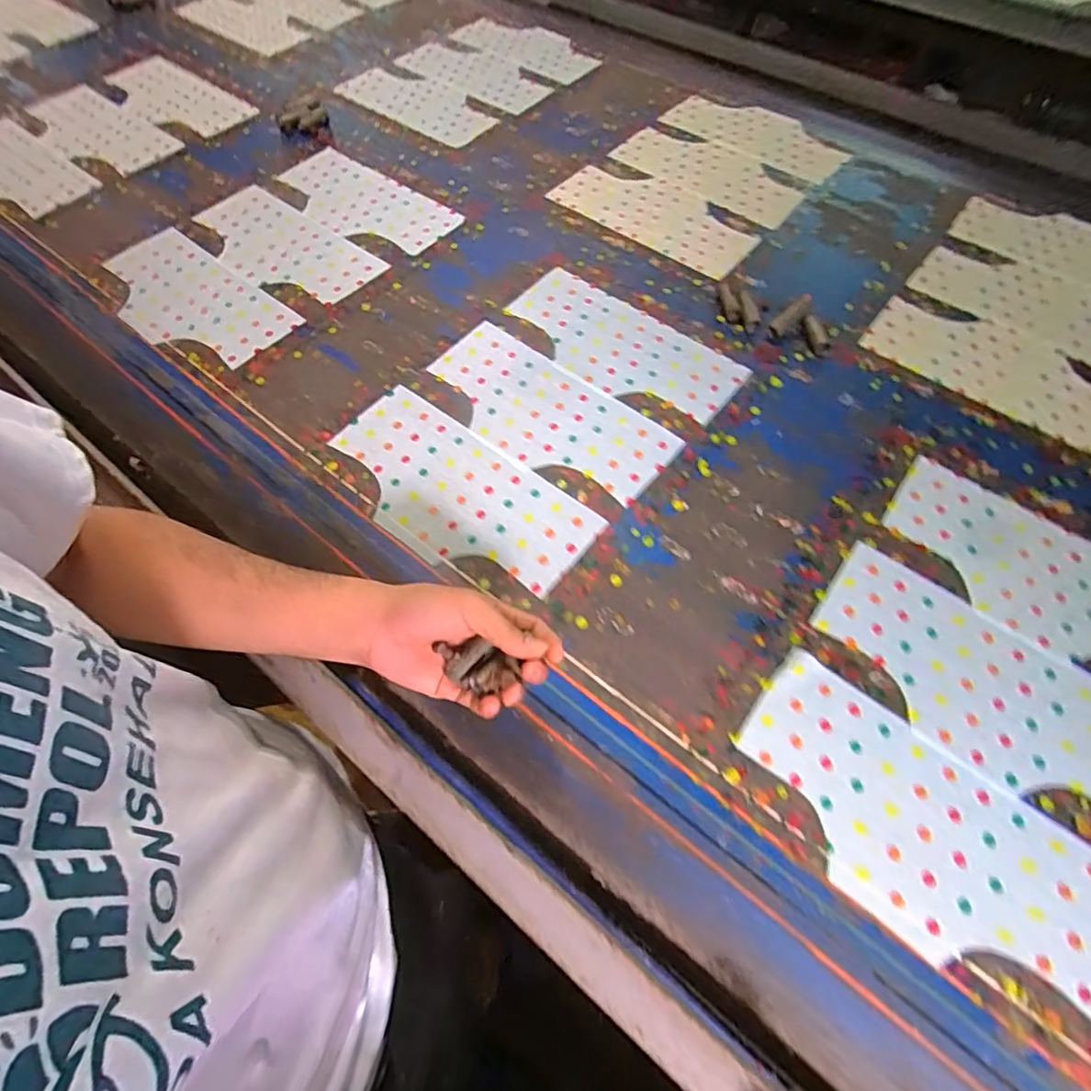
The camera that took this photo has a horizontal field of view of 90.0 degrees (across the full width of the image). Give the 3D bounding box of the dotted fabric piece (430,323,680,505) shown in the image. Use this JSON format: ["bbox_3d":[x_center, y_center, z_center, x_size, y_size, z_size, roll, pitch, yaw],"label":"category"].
[{"bbox_3d":[-0.003,-0.158,0.650,0.305,0.007,0.140,34,68,17],"label":"dotted fabric piece"}]

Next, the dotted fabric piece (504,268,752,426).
[{"bbox_3d":[0.093,-0.258,0.702,0.307,0.010,0.148,37,69,18],"label":"dotted fabric piece"}]

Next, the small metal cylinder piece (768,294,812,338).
[{"bbox_3d":[0.312,-0.291,0.694,0.059,0.013,0.019,-45,65,22],"label":"small metal cylinder piece"}]

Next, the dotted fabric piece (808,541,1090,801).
[{"bbox_3d":[0.400,0.130,0.494,0.304,0.008,0.144,34,68,17],"label":"dotted fabric piece"}]

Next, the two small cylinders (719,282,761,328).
[{"bbox_3d":[0.254,-0.319,0.722,0.036,0.019,0.082,-11,63,-4],"label":"two small cylinders"}]

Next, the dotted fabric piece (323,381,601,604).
[{"bbox_3d":[-0.101,-0.059,0.597,0.307,0.007,0.149,34,68,17],"label":"dotted fabric piece"}]

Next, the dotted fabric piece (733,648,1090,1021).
[{"bbox_3d":[0.305,0.233,0.440,0.303,0.004,0.150,36,69,18],"label":"dotted fabric piece"}]

